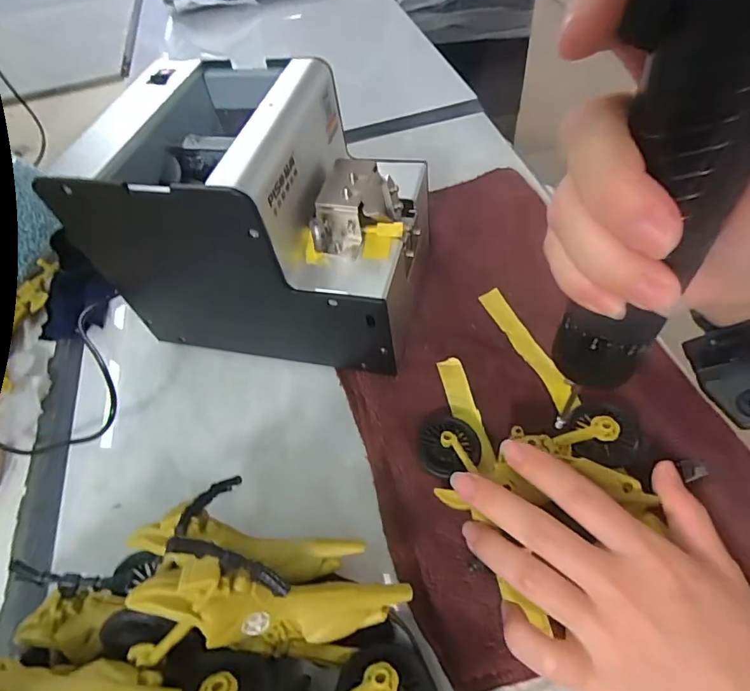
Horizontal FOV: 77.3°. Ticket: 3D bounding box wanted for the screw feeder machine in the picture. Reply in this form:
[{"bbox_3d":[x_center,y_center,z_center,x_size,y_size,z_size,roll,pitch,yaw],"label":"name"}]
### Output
[{"bbox_3d":[-0.066,-0.079,0.306,0.175,0.148,0.121,8,55,12],"label":"screw feeder machine"}]

